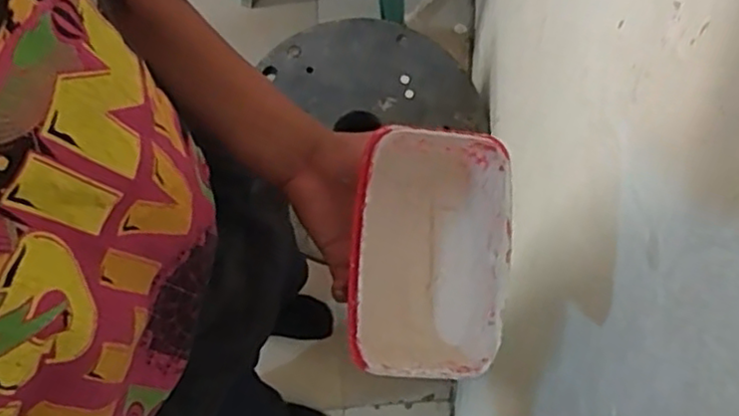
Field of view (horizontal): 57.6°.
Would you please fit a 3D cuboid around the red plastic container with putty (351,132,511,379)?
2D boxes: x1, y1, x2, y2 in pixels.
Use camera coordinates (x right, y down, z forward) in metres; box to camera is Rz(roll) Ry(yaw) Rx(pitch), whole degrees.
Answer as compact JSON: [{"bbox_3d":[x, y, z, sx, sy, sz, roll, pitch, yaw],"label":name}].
[{"bbox_3d":[0.041,0.032,0.452,0.097,0.082,0.157,7,77,2],"label":"red plastic container with putty"}]

